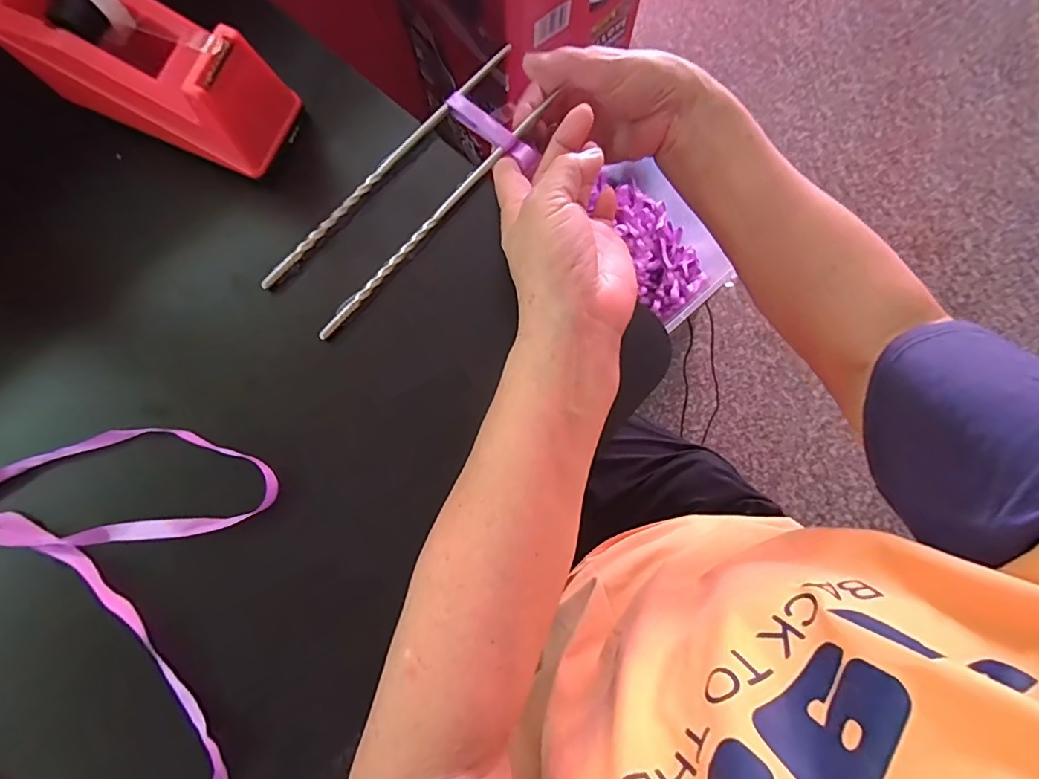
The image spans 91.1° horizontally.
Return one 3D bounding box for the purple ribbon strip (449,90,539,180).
[{"bbox_3d":[-0.017,-0.166,0.328,0.070,0.005,0.014,40,82,4],"label":"purple ribbon strip"}]

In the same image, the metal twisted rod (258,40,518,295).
[{"bbox_3d":[-0.081,-0.146,0.327,0.009,0.010,0.224,41,83,9],"label":"metal twisted rod"}]

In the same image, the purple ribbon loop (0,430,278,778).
[{"bbox_3d":[-0.278,0.144,0.282,0.254,0.021,0.253,6,81,2],"label":"purple ribbon loop"}]

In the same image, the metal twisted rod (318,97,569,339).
[{"bbox_3d":[-0.052,-0.108,0.320,0.007,0.007,0.202,40,83,9],"label":"metal twisted rod"}]

